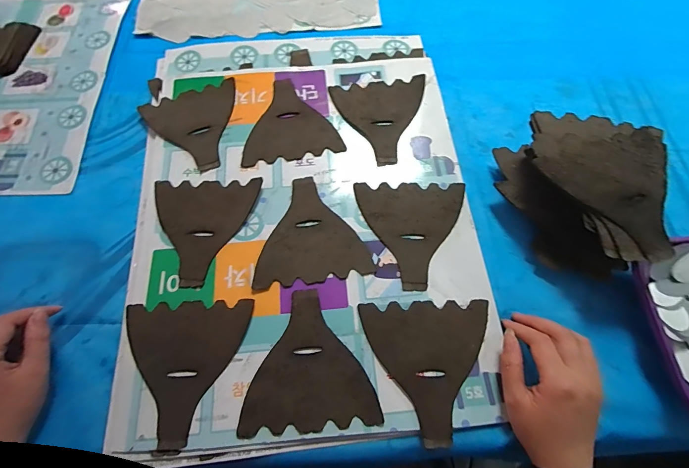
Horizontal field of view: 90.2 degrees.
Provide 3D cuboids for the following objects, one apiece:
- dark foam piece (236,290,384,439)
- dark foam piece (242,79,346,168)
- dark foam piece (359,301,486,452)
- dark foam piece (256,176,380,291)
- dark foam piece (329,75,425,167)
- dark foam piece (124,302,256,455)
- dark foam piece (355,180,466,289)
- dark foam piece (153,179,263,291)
[{"bbox_3d":[-0.035,0.124,0.343,0.124,0.004,0.129,-3,67,0],"label":"dark foam piece"},{"bbox_3d":[-0.076,-0.156,0.463,0.126,0.004,0.131,-10,67,-3],"label":"dark foam piece"},{"bbox_3d":[0.085,0.132,0.339,0.125,0.004,0.127,-3,67,0],"label":"dark foam piece"},{"bbox_3d":[-0.039,-0.007,0.400,0.127,0.004,0.129,-7,67,-2],"label":"dark foam piece"},{"bbox_3d":[0.049,-0.151,0.457,0.120,0.007,0.131,-3,69,0],"label":"dark foam piece"},{"bbox_3d":[-0.160,0.134,0.338,0.121,0.005,0.134,0,67,1],"label":"dark foam piece"},{"bbox_3d":[0.076,-0.001,0.400,0.123,0.005,0.130,3,67,2],"label":"dark foam piece"},{"bbox_3d":[-0.167,-0.005,0.398,0.121,0.006,0.131,1,67,1],"label":"dark foam piece"}]

